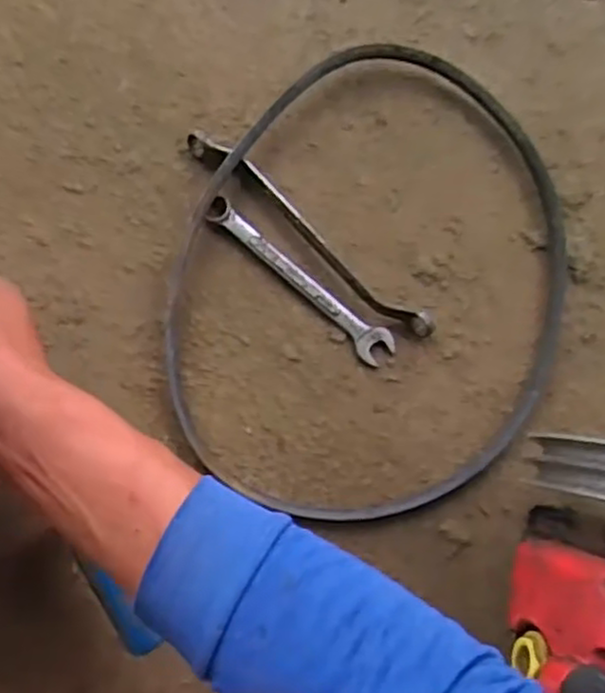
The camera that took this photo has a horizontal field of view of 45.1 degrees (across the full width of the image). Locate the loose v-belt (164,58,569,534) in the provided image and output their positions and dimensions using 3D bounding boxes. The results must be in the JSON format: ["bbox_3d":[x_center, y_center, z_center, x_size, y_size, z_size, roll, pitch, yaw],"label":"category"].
[{"bbox_3d":[0.058,-0.042,0.550,0.306,0.032,0.365,35,82,-5],"label":"loose v-belt"}]

